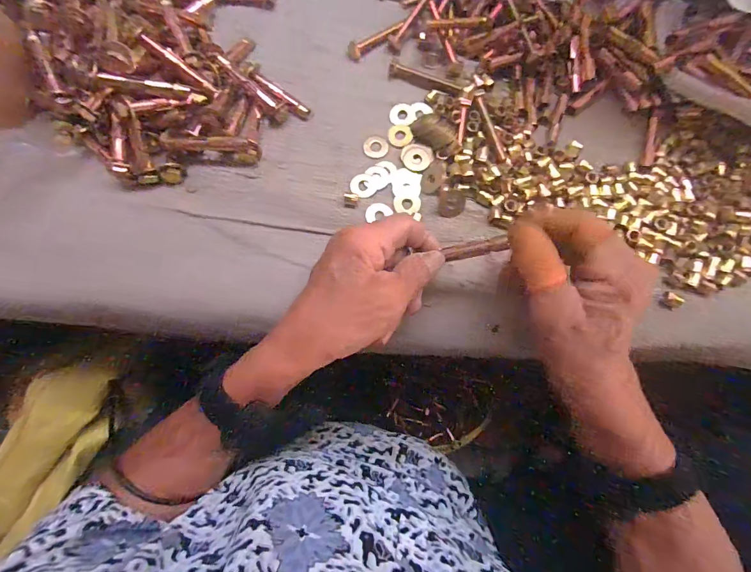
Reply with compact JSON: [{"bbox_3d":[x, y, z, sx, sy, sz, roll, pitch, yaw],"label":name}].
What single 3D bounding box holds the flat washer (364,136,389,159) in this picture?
[{"bbox_3d":[0.001,-0.115,0.306,0.019,0.004,0.020,8,77,3],"label":"flat washer"}]

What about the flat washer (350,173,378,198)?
[{"bbox_3d":[-0.009,-0.081,0.297,0.022,0.004,0.021,0,76,1],"label":"flat washer"}]

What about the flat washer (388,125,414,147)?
[{"bbox_3d":[0.021,-0.125,0.308,0.020,0.004,0.020,0,76,1],"label":"flat washer"}]

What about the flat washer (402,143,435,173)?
[{"bbox_3d":[0.033,-0.104,0.301,0.025,0.004,0.024,0,76,1],"label":"flat washer"}]

